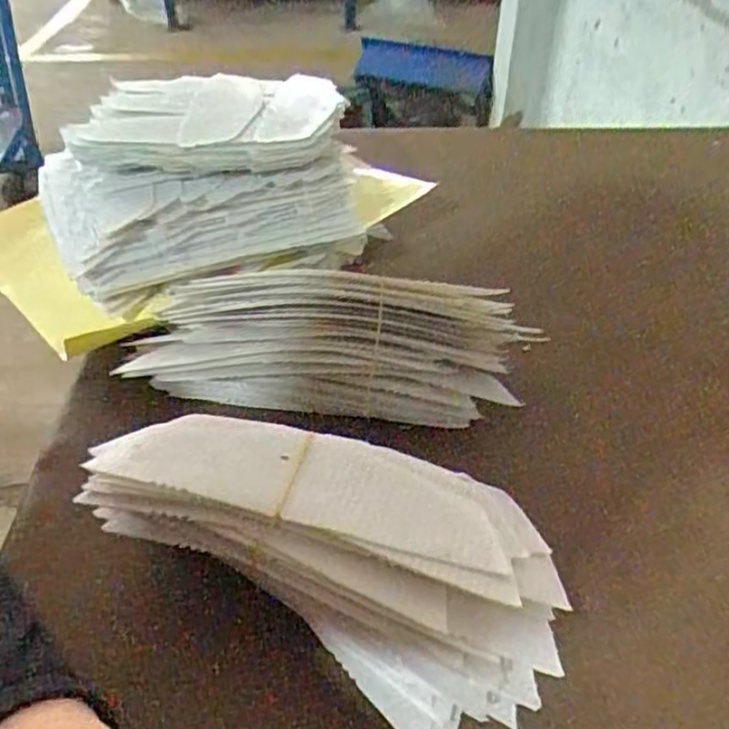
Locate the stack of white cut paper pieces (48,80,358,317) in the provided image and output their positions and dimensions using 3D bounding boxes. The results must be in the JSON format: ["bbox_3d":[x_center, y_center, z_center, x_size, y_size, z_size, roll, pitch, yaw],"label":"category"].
[{"bbox_3d":[-0.119,-0.150,0.518,0.231,0.085,0.199,-18,43,-19],"label":"stack of white cut paper pieces"}]

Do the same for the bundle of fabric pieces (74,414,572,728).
[{"bbox_3d":[-0.023,0.079,0.315,0.218,0.067,0.090,22,47,13],"label":"bundle of fabric pieces"}]

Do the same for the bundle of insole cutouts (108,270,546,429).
[{"bbox_3d":[-0.025,-0.011,0.420,0.247,0.074,0.064,2,40,4],"label":"bundle of insole cutouts"}]

